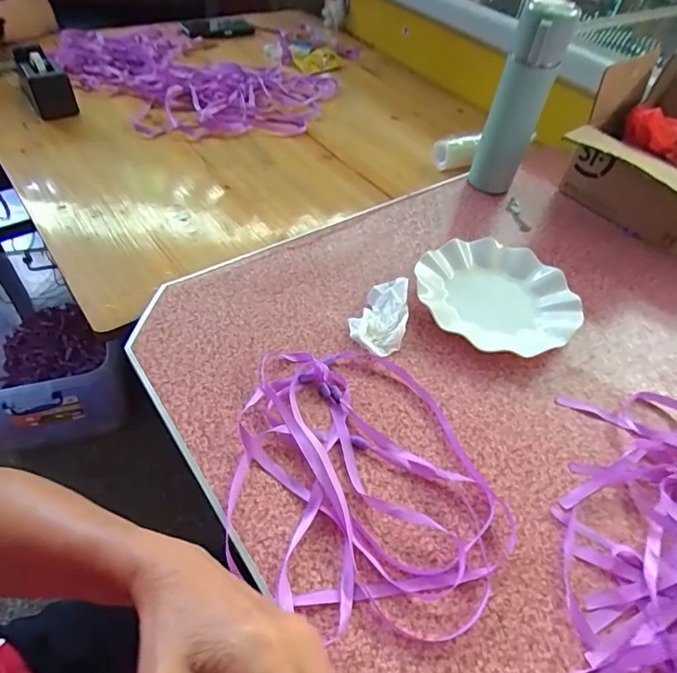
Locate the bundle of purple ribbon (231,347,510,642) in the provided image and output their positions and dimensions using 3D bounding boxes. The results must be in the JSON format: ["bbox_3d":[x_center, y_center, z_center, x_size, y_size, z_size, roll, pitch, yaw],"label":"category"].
[{"bbox_3d":[0.025,0.113,0.415,0.226,0.015,0.255,1,50,-5],"label":"bundle of purple ribbon"}]

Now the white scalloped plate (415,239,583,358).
[{"bbox_3d":[0.188,-0.051,0.572,0.182,0.028,0.182,3,49,-4],"label":"white scalloped plate"}]

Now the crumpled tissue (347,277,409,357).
[{"bbox_3d":[0.047,-0.025,0.527,0.058,0.029,0.093,14,50,6],"label":"crumpled tissue"}]

